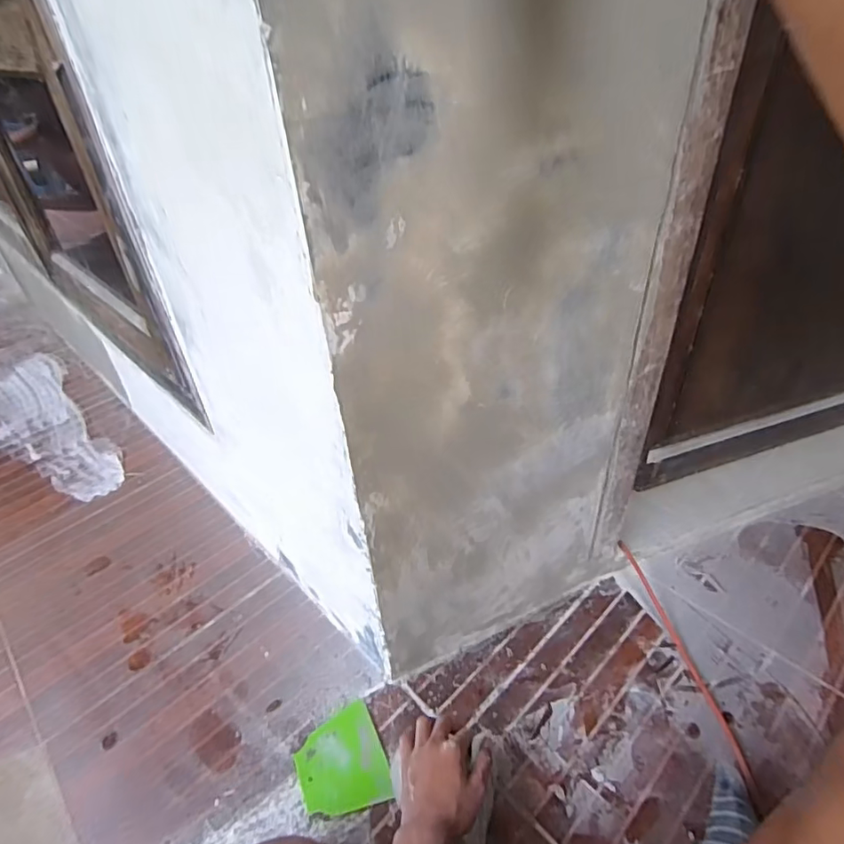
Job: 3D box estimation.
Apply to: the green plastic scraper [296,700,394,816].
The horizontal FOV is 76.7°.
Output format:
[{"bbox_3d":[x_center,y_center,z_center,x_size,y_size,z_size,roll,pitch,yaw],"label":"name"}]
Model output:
[{"bbox_3d":[-0.102,0.434,0.680,0.104,0.004,0.120,-19,43,-17],"label":"green plastic scraper"}]

